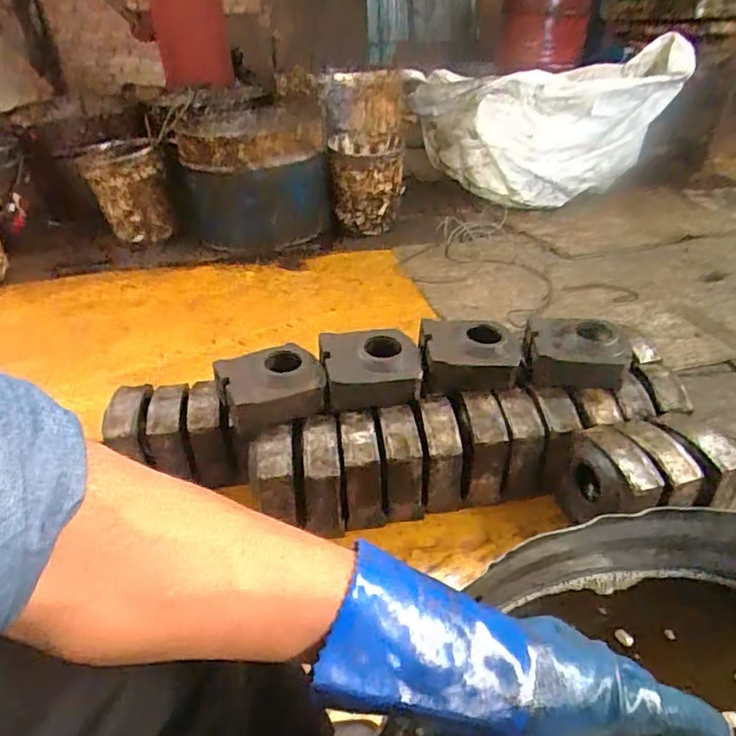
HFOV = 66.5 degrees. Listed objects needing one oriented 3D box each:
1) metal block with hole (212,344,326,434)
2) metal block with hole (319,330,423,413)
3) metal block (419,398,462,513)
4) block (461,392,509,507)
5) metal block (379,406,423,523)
[{"bbox_3d":[-0.183,0.039,1.075,0.184,0.097,0.144,-13,35,-16],"label":"metal block with hole"},{"bbox_3d":[0.006,-0.005,1.114,0.190,0.089,0.166,-4,34,-3],"label":"metal block with hole"},{"bbox_3d":[0.140,0.173,1.074,0.073,0.189,0.131,0,34,3],"label":"metal block"},{"bbox_3d":[0.219,0.165,1.073,0.075,0.190,0.108,0,34,4],"label":"block"},{"bbox_3d":[0.062,0.184,1.053,0.069,0.179,0.128,-3,34,-1],"label":"metal block"}]

